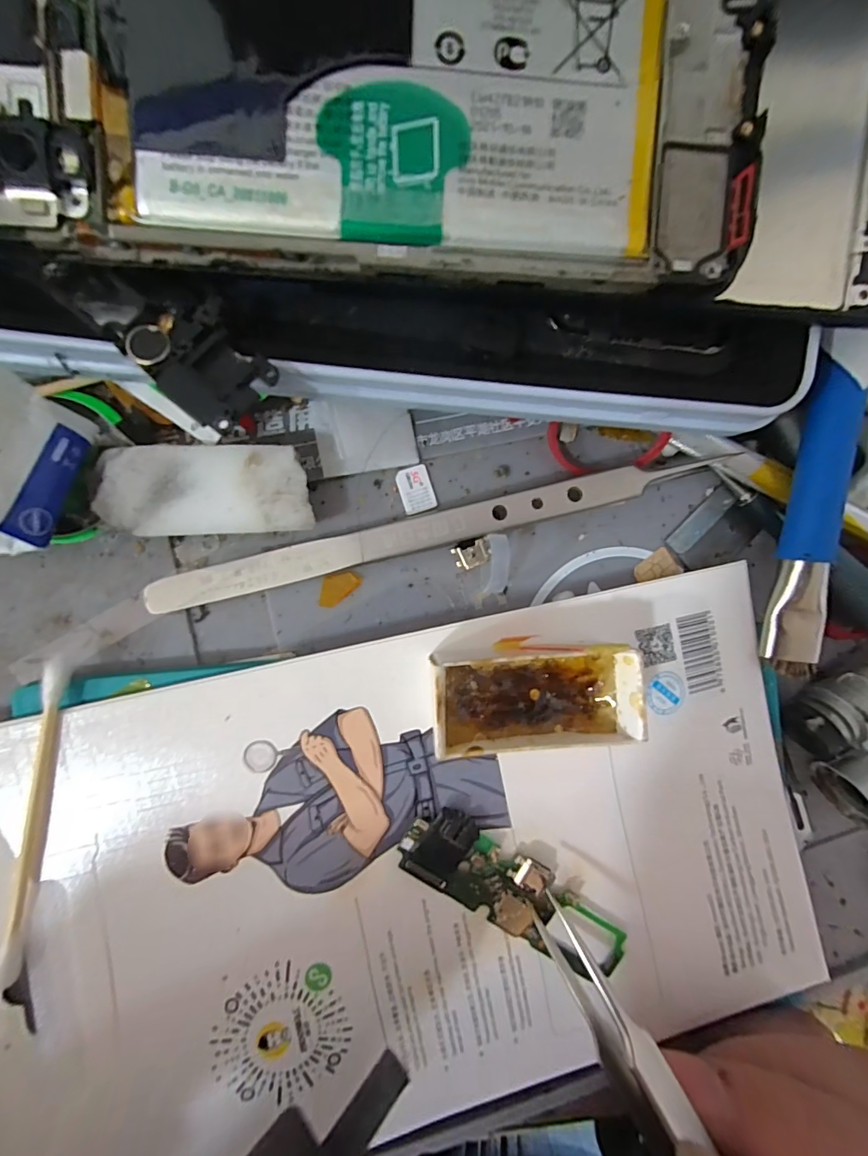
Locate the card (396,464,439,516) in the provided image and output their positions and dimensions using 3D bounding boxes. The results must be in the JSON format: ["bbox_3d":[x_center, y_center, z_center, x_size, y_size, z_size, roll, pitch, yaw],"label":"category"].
[{"bbox_3d":[-0.005,-0.025,0.120,0.009,0.004,0.013,-17,92,-8],"label":"card"}]

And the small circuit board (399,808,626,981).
[{"bbox_3d":[0.021,0.080,0.110,0.063,0.005,0.018,34,86,-6],"label":"small circuit board"}]

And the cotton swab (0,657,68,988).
[{"bbox_3d":[-0.091,0.054,0.098,0.004,0.004,0.071,7,89,-7],"label":"cotton swab"}]

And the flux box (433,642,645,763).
[{"bbox_3d":[0.022,0.028,0.103,0.046,0.019,0.021,-4,90,-7],"label":"flux box"}]

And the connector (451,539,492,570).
[{"bbox_3d":[0.010,-0.006,0.119,0.009,0.004,0.007,-21,92,-7],"label":"connector"}]

